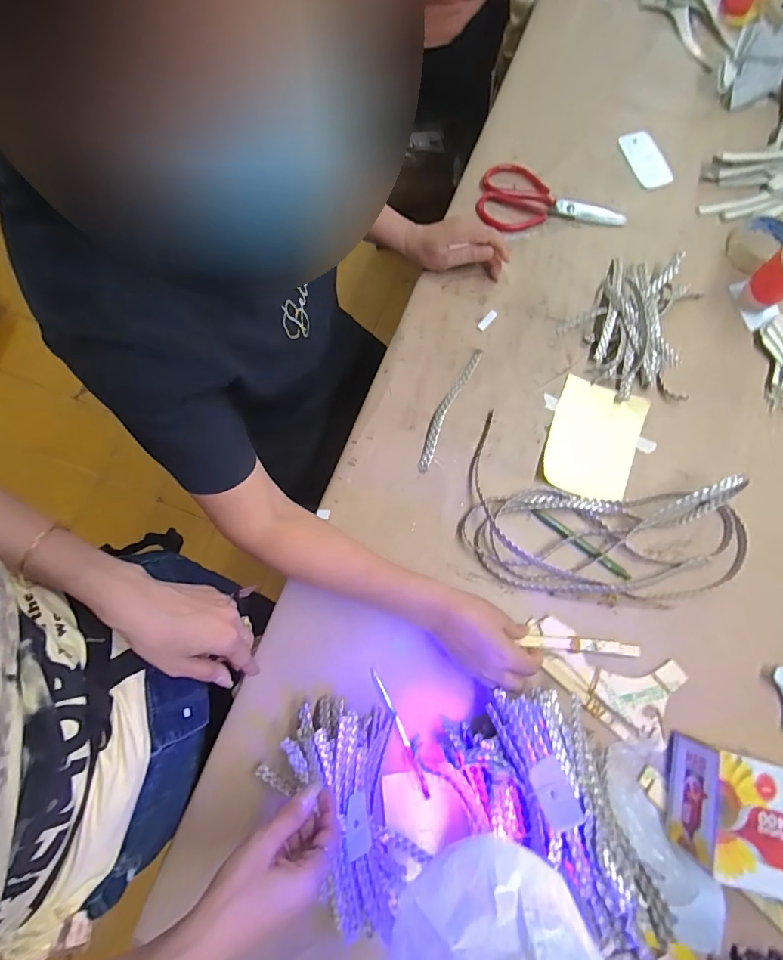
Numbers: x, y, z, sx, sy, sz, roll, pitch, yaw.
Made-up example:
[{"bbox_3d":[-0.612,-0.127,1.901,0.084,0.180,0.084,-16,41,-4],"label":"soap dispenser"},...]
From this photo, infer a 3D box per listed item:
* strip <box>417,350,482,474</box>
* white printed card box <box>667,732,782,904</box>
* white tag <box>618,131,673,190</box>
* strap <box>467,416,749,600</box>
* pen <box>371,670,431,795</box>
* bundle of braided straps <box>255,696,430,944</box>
[{"bbox_3d":[0.075,-0.096,0.576,0.022,0.012,0.185,25,77,7],"label":"strip"},{"bbox_3d":[0.376,0.339,0.432,0.163,0.071,0.106,15,76,4],"label":"white printed card box"},{"bbox_3d":[0.394,-0.499,0.679,0.049,0.008,0.103,-19,79,5],"label":"white tag"},{"bbox_3d":[0.254,0.045,0.516,0.326,0.059,0.205,14,76,4],"label":"strap"},{"bbox_3d":[0.010,0.278,0.481,0.008,0.014,0.138,-25,77,-6],"label":"pen"},{"bbox_3d":[-0.049,0.329,0.437,0.137,0.052,0.198,-20,72,-4],"label":"bundle of braided straps"}]

